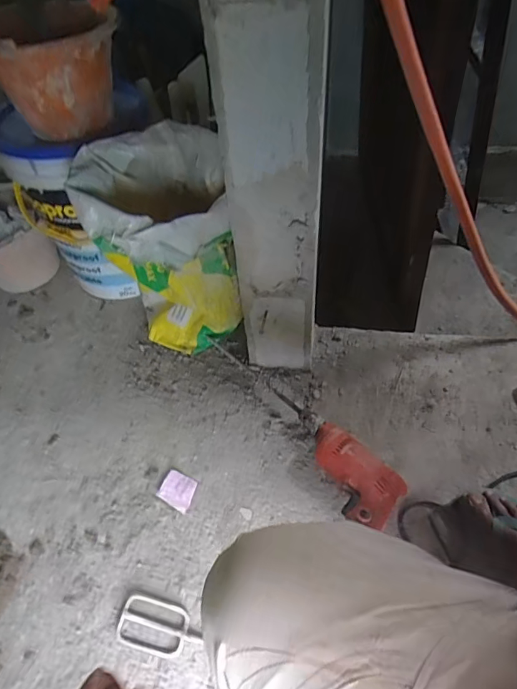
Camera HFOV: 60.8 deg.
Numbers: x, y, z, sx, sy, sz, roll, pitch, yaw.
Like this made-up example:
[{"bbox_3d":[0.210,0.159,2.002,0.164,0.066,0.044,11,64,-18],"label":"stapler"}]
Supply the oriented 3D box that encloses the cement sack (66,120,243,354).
[{"bbox_3d":[-0.167,-0.176,0.850,0.239,0.395,0.230,-14,51,-6],"label":"cement sack"}]

